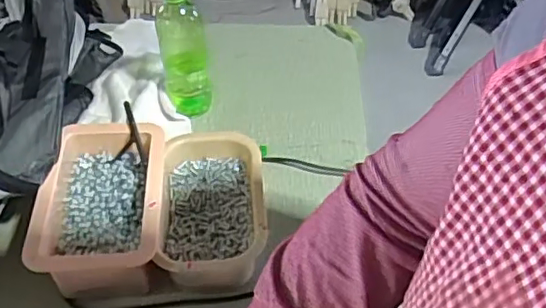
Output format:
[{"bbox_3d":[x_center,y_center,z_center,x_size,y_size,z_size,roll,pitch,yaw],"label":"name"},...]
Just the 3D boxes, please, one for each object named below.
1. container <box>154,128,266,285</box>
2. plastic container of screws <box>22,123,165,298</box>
[{"bbox_3d":[-0.071,0.072,0.704,0.120,0.084,0.199,-3,46,-3],"label":"container"},{"bbox_3d":[-0.196,0.068,0.685,0.130,0.096,0.198,-4,46,-4],"label":"plastic container of screws"}]

